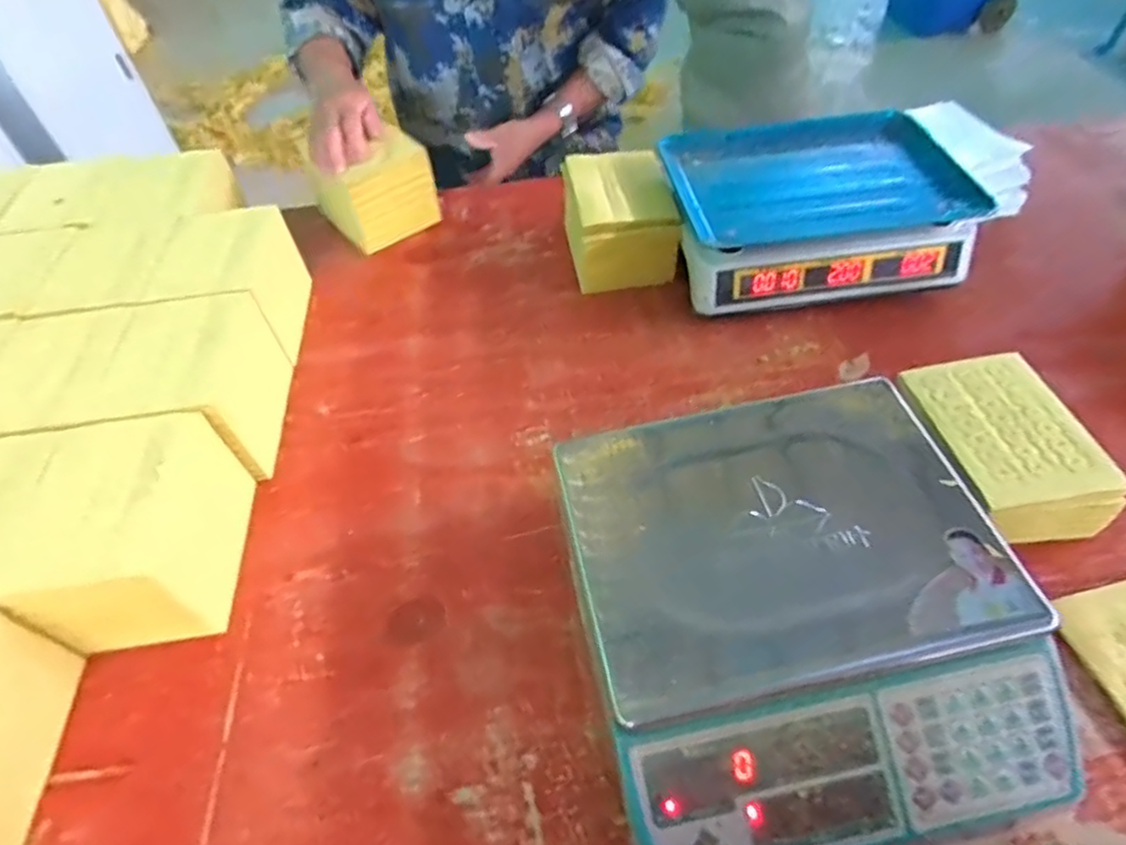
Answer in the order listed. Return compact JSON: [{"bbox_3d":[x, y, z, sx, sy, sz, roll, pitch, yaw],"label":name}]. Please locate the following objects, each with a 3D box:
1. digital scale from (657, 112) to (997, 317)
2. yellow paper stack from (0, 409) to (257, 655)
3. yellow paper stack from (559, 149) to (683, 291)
[{"bbox_3d":[0.300,-0.259,0.818,0.337,0.109,0.258,-6,51,-1],"label":"digital scale"},{"bbox_3d":[-0.420,0.103,0.564,0.236,0.120,0.161,-7,51,-2],"label":"yellow paper stack"},{"bbox_3d":[0.069,-0.248,0.825,0.121,0.094,0.185,-7,51,-2],"label":"yellow paper stack"}]

